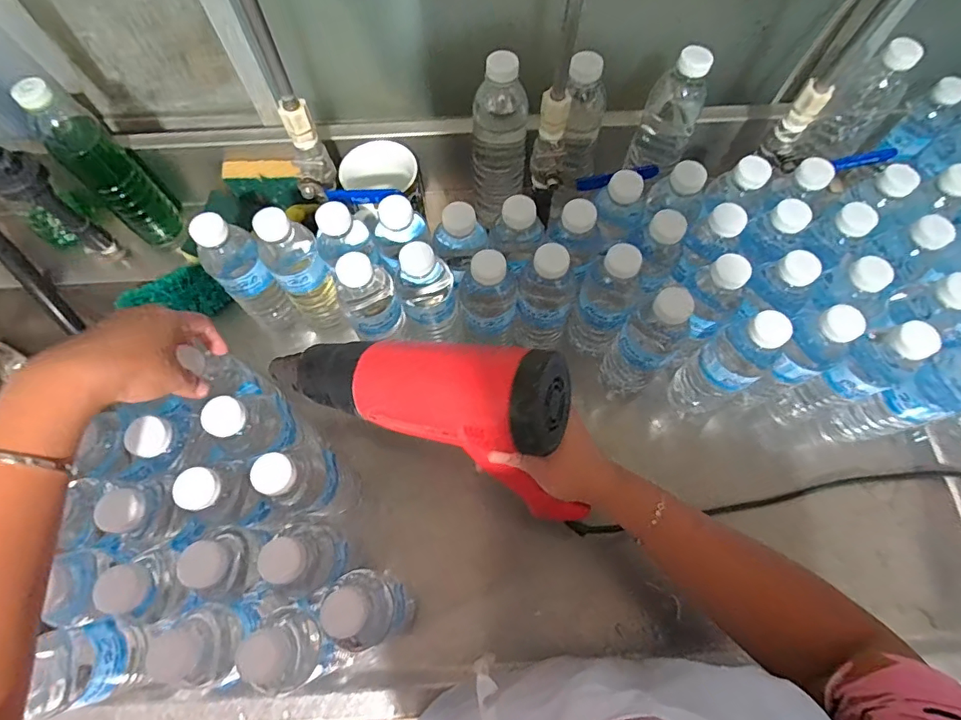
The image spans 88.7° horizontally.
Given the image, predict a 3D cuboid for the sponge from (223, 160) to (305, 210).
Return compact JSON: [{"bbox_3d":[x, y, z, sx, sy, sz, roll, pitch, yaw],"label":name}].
[{"bbox_3d":[-0.264,-0.218,0.609,0.091,0.053,0.024,5,67,2],"label":"sponge"}]

